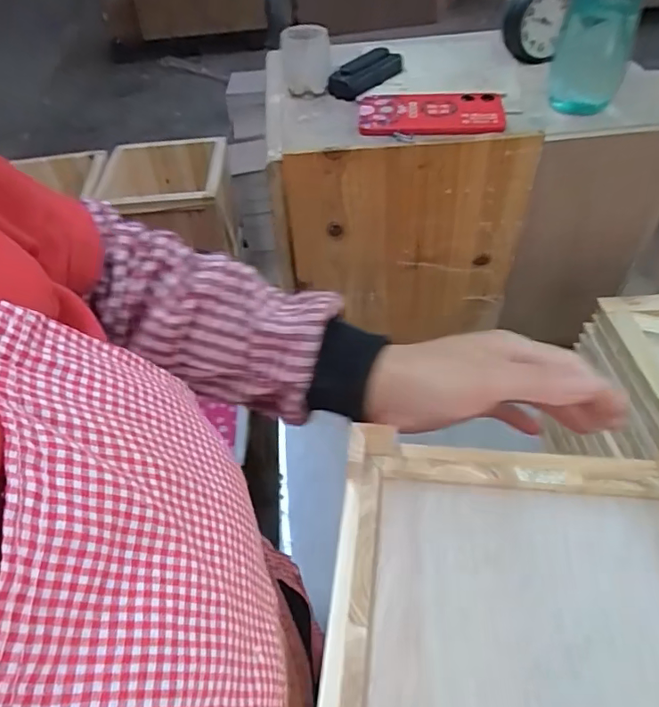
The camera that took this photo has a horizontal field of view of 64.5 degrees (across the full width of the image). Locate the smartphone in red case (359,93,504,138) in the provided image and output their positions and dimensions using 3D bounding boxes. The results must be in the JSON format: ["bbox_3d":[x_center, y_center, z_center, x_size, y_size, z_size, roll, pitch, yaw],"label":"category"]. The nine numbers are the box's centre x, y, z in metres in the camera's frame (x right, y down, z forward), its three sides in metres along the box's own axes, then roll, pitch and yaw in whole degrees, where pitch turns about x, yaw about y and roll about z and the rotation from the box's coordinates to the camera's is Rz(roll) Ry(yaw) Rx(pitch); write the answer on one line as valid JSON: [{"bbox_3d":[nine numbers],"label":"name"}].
[{"bbox_3d":[0.116,-0.272,0.597,0.162,0.016,0.079,3,49,8],"label":"smartphone in red case"}]

